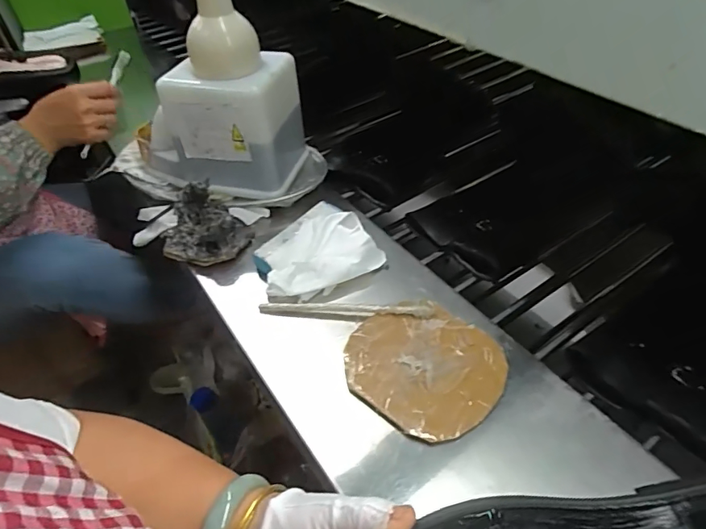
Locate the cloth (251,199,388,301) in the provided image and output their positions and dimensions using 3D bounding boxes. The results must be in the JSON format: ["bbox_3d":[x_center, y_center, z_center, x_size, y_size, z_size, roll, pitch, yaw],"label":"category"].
[{"bbox_3d":[-0.051,-0.016,0.582,0.141,0.039,0.128,-26,49,-20],"label":"cloth"}]

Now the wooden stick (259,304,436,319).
[{"bbox_3d":[-0.009,0.051,0.521,0.194,0.007,0.015,0,45,5],"label":"wooden stick"}]

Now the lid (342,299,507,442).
[{"bbox_3d":[0.071,0.101,0.473,0.149,0.017,0.136,-2,45,2],"label":"lid"}]

